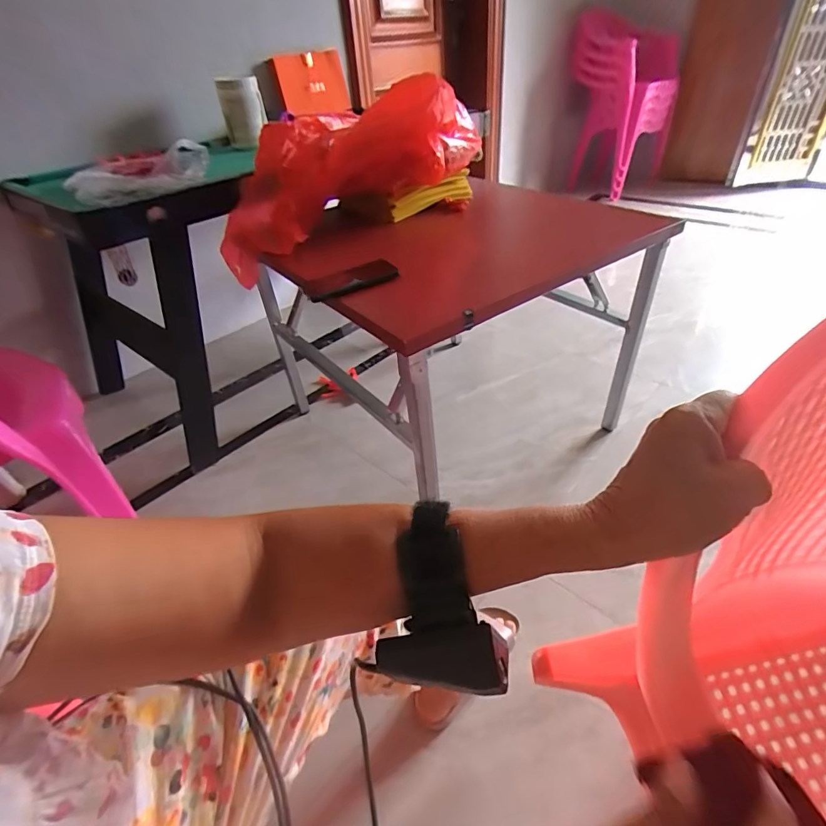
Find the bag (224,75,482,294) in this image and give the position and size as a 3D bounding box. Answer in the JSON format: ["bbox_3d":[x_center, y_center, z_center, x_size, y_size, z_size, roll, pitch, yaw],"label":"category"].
[{"bbox_3d":[-0.152,-0.500,0.938,0.574,0.214,0.223,-24,41,6],"label":"bag"}]

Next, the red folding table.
[{"bbox_3d":[0.069,-0.211,1.129,0.685,0.550,0.739,-24,42,-20],"label":"red folding table"}]

